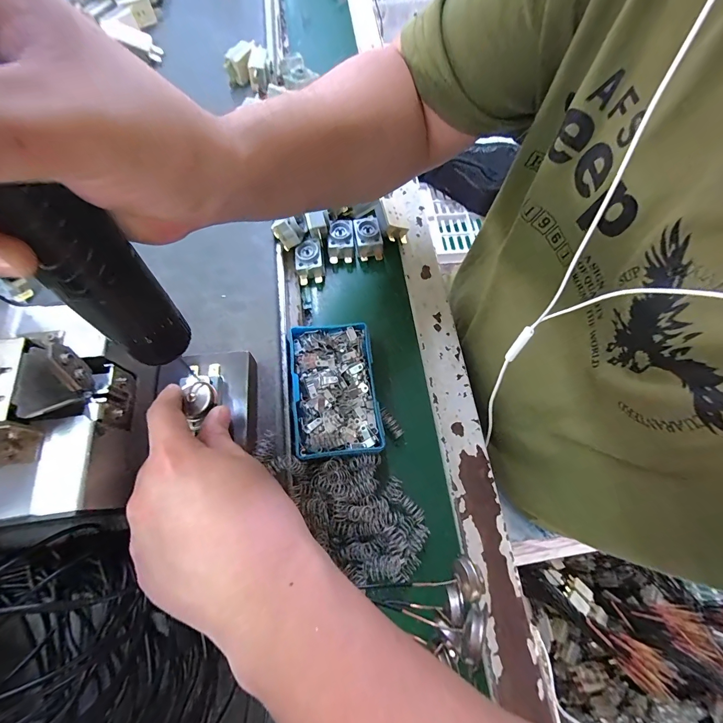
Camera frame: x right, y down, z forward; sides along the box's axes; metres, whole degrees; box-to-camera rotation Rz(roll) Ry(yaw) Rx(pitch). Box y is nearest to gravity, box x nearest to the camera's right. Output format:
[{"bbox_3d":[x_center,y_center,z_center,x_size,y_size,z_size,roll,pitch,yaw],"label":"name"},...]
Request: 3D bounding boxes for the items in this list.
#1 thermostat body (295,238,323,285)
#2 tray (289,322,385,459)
[{"bbox_3d":[-0.053,-0.101,0.353,0.027,0.013,0.043,-4,94,-4],"label":"thermostat body"},{"bbox_3d":[-0.024,0.025,0.306,0.070,0.028,0.114,-6,68,-6],"label":"tray"}]

